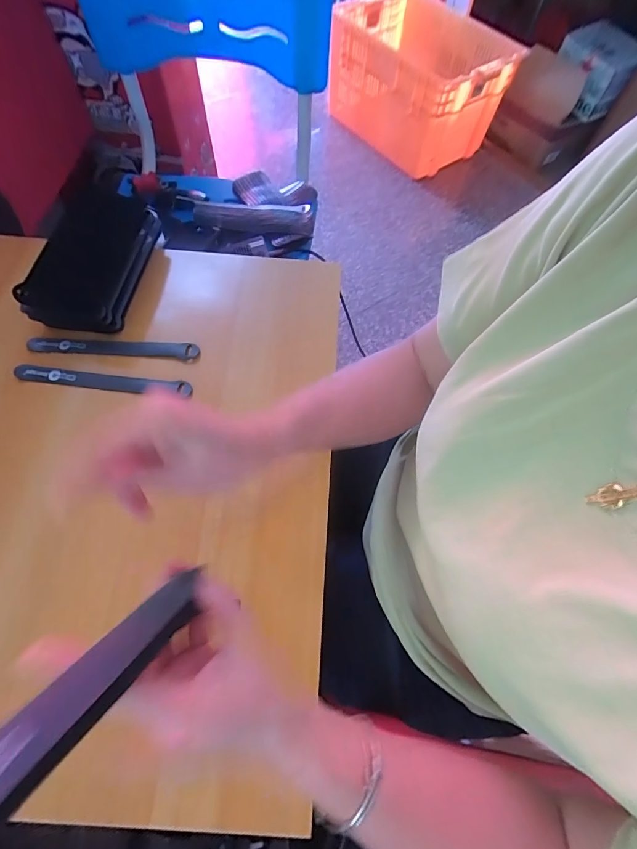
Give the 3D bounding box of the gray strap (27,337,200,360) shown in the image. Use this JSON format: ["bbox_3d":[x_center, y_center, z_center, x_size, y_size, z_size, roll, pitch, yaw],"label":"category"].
[{"bbox_3d":[-0.243,-0.092,0.446,0.199,0.009,0.020,4,66,-1],"label":"gray strap"}]

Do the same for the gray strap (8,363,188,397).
[{"bbox_3d":[-0.244,-0.050,0.430,0.200,0.010,0.020,7,66,0],"label":"gray strap"}]

